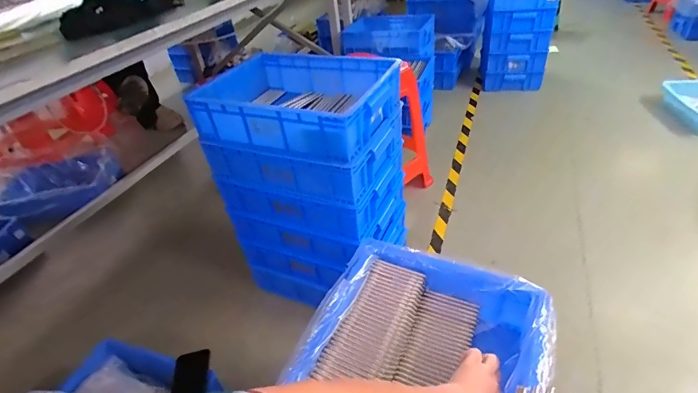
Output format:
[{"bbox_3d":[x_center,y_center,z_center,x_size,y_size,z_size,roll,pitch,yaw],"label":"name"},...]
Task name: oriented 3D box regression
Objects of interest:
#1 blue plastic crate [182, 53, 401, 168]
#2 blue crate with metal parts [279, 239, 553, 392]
[{"bbox_3d":[-0.121,-0.219,0.905,0.422,0.113,0.304,9,38,21],"label":"blue plastic crate"},{"bbox_3d":[0.083,0.270,0.529,0.306,0.120,0.415,13,40,25],"label":"blue crate with metal parts"}]

